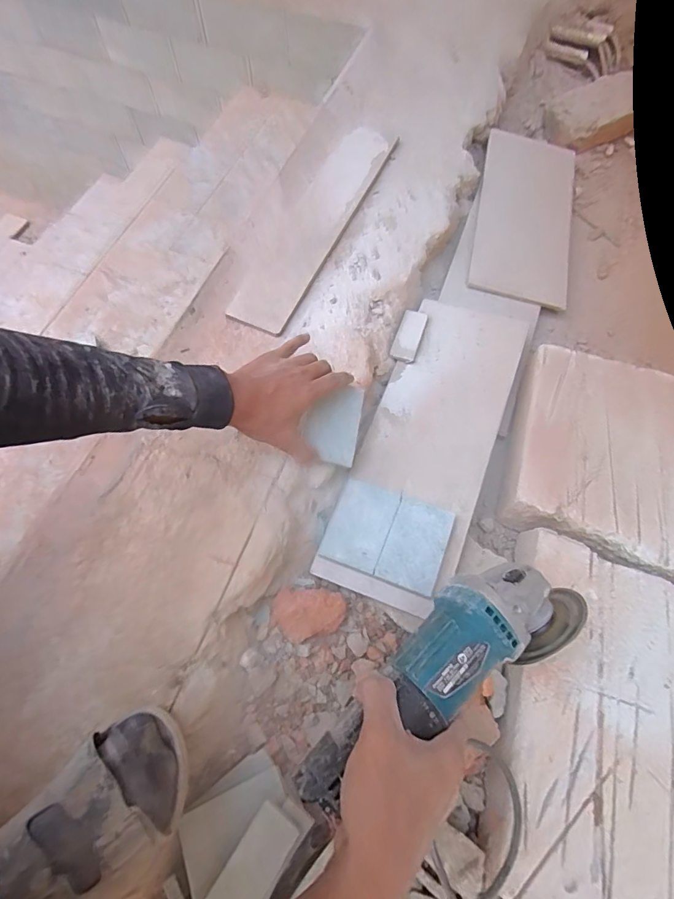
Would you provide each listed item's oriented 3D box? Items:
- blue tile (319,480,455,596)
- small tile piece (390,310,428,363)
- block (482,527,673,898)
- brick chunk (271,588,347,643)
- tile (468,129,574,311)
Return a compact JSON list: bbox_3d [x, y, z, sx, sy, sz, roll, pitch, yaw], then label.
[{"bbox_3d":[0.058,0.097,0.523,0.132,0.008,0.100,16,64,17],"label":"blue tile"},{"bbox_3d":[0.101,-0.161,0.635,0.035,0.007,0.084,19,69,5],"label":"small tile piece"},{"bbox_3d":[0.269,0.270,0.453,0.211,0.053,0.316,17,68,7],"label":"block"},{"bbox_3d":[-0.032,0.185,0.505,0.079,0.023,0.054,4,69,-1],"label":"brick chunk"},{"bbox_3d":[0.310,-0.390,0.745,0.150,0.016,0.349,14,69,3],"label":"tile"}]

